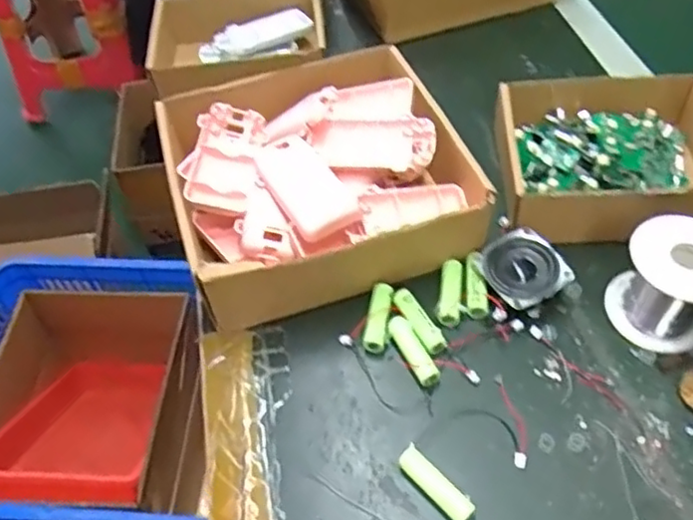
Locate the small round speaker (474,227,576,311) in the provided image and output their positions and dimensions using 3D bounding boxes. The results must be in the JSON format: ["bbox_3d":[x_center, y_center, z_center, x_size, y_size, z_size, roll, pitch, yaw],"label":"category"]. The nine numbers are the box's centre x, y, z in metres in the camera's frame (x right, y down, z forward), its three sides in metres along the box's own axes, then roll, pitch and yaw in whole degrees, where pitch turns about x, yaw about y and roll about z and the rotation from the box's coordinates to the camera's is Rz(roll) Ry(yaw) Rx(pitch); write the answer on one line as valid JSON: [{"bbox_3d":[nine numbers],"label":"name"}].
[{"bbox_3d":[0.125,0.008,0.463,0.050,0.026,0.054,-34,63,-4],"label":"small round speaker"}]

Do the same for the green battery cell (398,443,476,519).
[{"bbox_3d":[0.052,0.133,0.382,0.016,0.011,0.052,-38,56,-22],"label":"green battery cell"}]

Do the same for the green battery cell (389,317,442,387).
[{"bbox_3d":[0.045,0.062,0.440,0.016,0.010,0.052,-25,53,-14],"label":"green battery cell"}]

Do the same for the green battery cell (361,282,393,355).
[{"bbox_3d":[0.023,0.040,0.457,0.015,0.010,0.054,6,52,11],"label":"green battery cell"}]

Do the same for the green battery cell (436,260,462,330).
[{"bbox_3d":[0.075,0.024,0.469,0.015,0.013,0.051,3,51,9],"label":"green battery cell"}]

